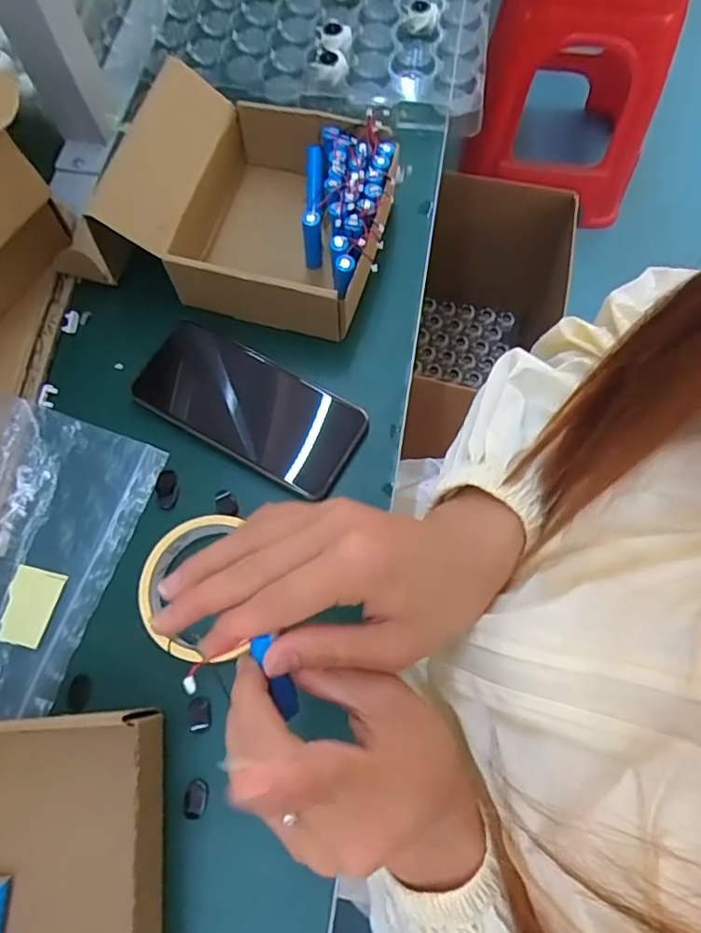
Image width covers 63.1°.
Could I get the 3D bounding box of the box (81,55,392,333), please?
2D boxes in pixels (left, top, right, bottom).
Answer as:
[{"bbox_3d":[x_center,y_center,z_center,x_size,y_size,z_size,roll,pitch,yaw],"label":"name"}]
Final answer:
[{"bbox_3d":[-0.070,-0.208,0.441,0.198,0.093,0.166,14,70,6],"label":"box"}]

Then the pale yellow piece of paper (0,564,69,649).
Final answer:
[{"bbox_3d":[-0.217,0.093,0.384,0.035,0.004,0.049,13,70,6],"label":"pale yellow piece of paper"}]

